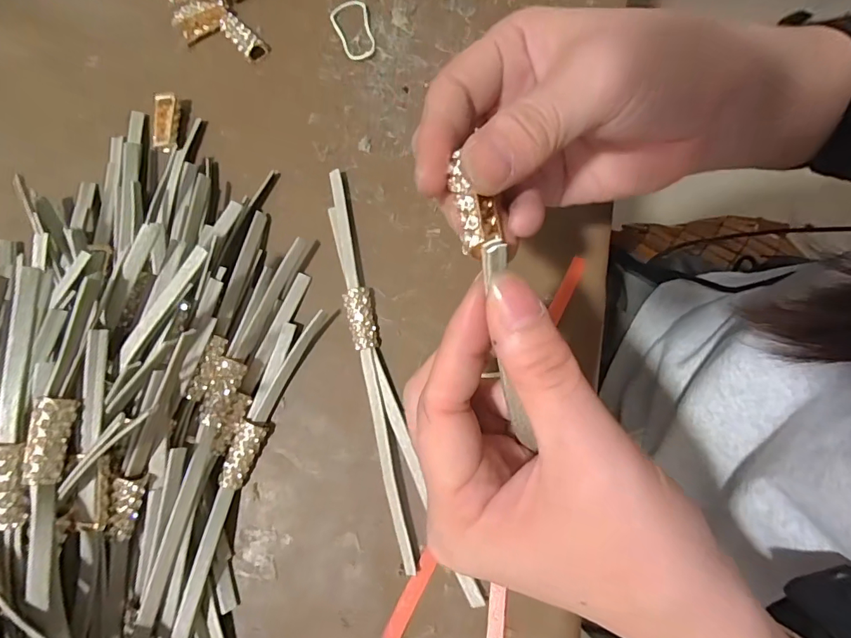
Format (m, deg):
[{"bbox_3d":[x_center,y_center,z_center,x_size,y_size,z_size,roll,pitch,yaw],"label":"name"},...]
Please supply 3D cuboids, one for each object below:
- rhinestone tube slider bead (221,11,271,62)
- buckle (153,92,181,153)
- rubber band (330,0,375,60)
[{"bbox_3d":[-0.121,-0.188,0.309,0.016,0.009,0.038,-42,80,-7],"label":"rhinestone tube slider bead"},{"bbox_3d":[-0.165,-0.125,0.297,0.015,0.010,0.038,1,78,2],"label":"buckle"},{"bbox_3d":[-0.049,-0.194,0.311,0.025,0.004,0.045,-12,78,-1],"label":"rubber band"}]

